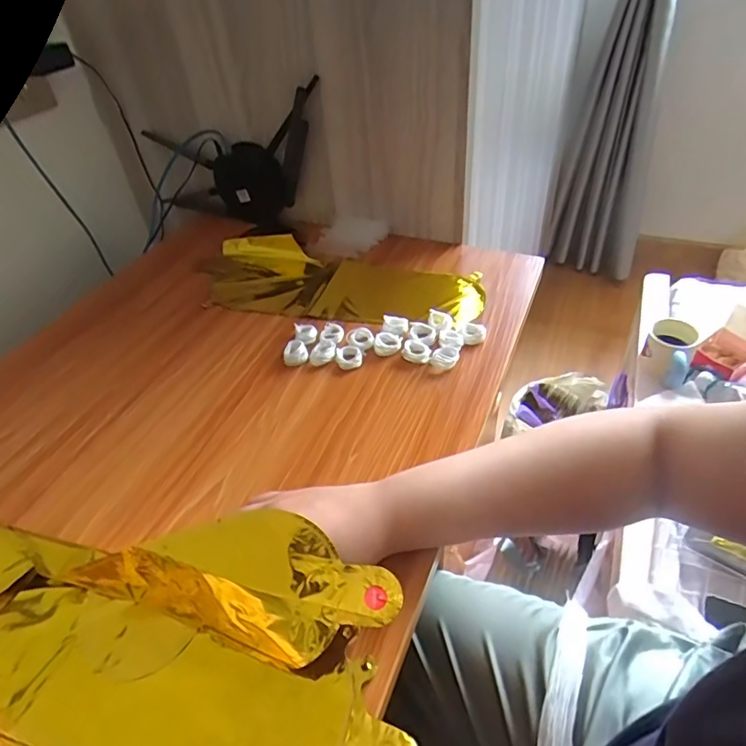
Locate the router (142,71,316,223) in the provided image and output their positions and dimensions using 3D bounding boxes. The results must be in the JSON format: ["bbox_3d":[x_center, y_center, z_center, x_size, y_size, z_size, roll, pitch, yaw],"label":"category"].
[{"bbox_3d":[-0.212,-0.323,0.776,0.299,0.182,0.031,14,46,19],"label":"router"}]

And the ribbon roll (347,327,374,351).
[{"bbox_3d":[-0.014,-0.039,0.584,0.030,0.009,0.026,-3,43,2],"label":"ribbon roll"}]

